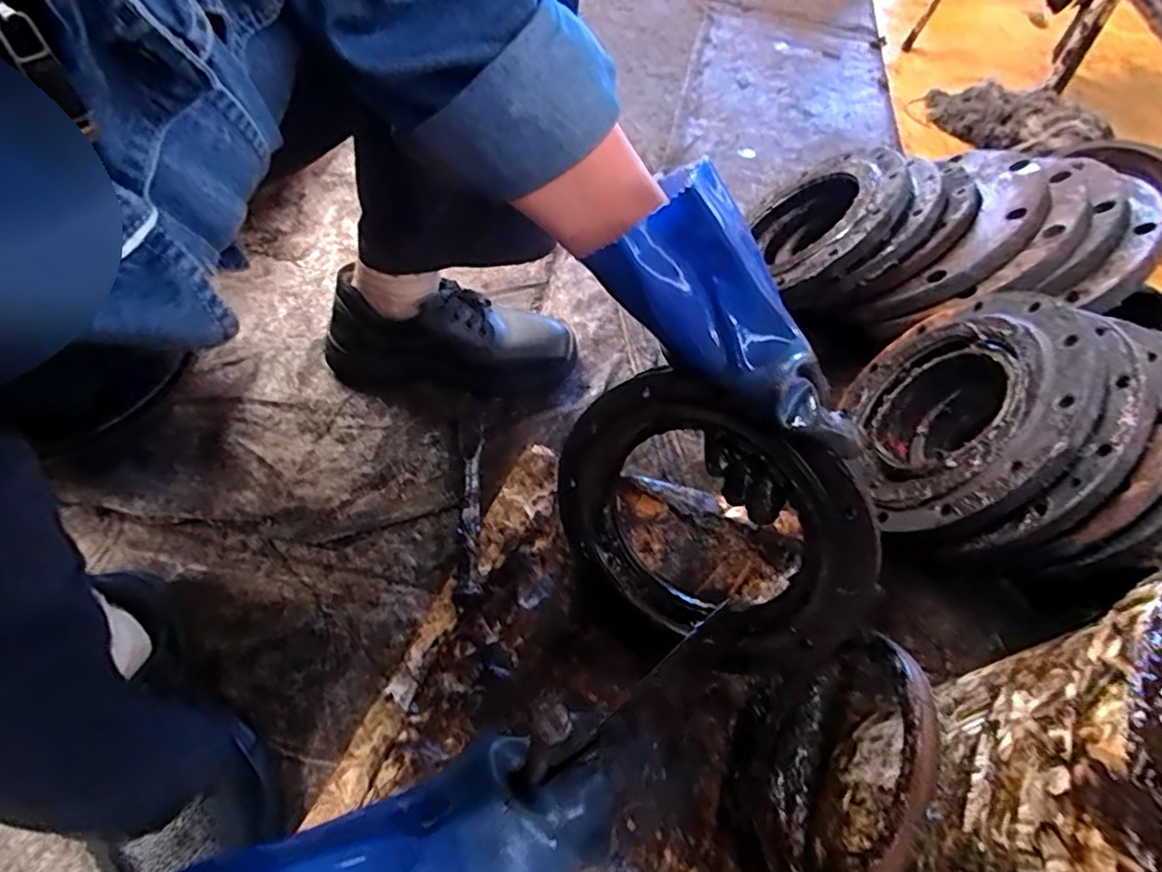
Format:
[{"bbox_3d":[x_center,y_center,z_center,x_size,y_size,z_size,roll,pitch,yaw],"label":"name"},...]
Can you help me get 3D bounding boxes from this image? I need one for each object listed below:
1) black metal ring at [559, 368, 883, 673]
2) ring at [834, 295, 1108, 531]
[{"bbox_3d":[0.089,0.067,0.450,0.235,0.212,0.025,39,36,16],"label":"black metal ring"},{"bbox_3d":[0.332,-0.037,0.537,0.018,0.208,0.244,32,41,-16],"label":"ring"}]

